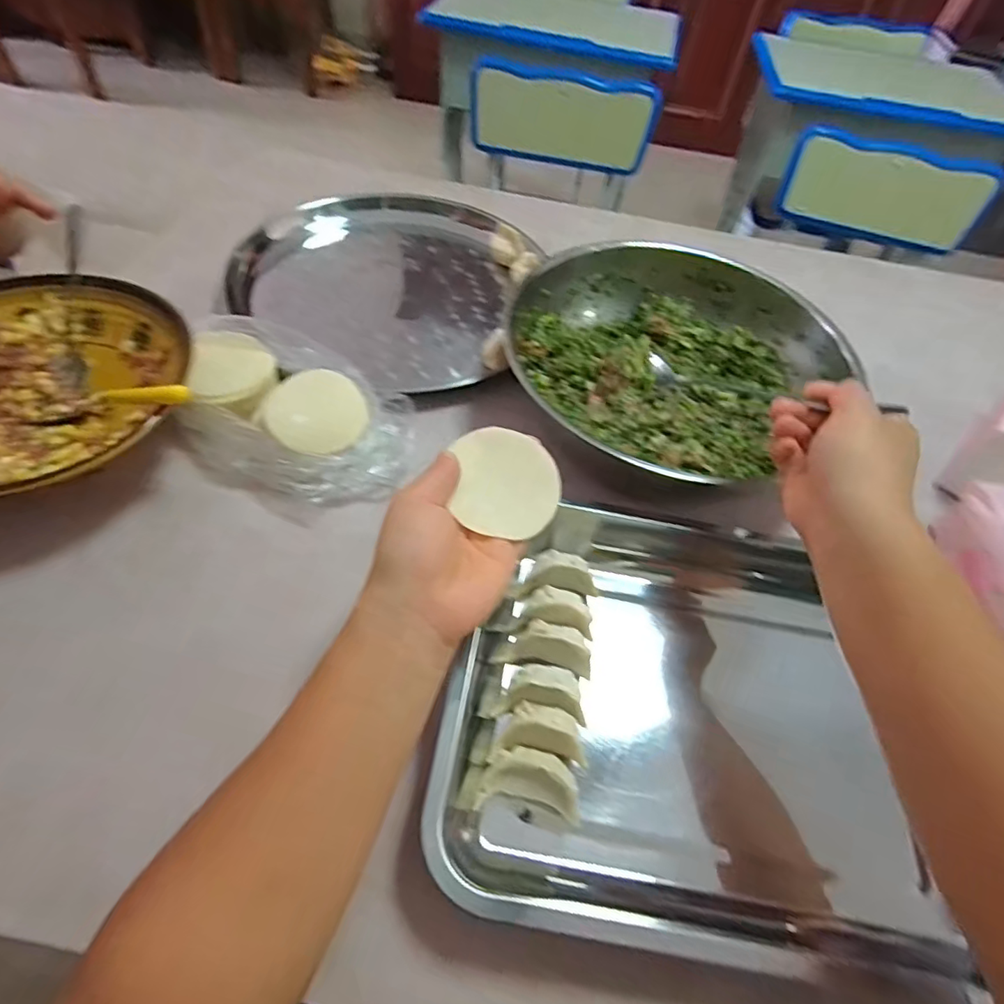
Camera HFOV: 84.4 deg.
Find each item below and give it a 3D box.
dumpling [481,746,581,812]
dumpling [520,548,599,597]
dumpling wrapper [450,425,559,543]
[{"bbox_3d":[0.017,0.165,0.328,0.057,0.020,0.036,11,55,2],"label":"dumpling"},{"bbox_3d":[0.043,0.054,0.416,0.054,0.027,0.033,4,55,-3],"label":"dumpling"},{"bbox_3d":[0.004,-0.013,0.348,0.065,0.004,0.075,2,64,-12],"label":"dumpling wrapper"}]

